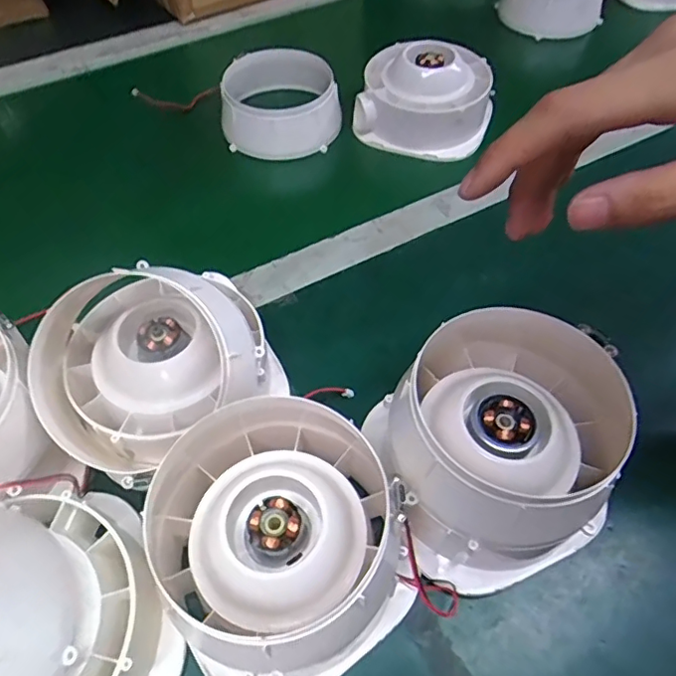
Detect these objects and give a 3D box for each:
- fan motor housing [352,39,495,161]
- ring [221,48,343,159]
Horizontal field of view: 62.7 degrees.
[{"bbox_3d":[0.095,-0.253,0.576,0.139,0.061,0.126,12,56,9],"label":"fan motor housing"},{"bbox_3d":[-0.060,-0.257,0.592,0.121,0.048,0.136,-3,55,0],"label":"ring"}]

